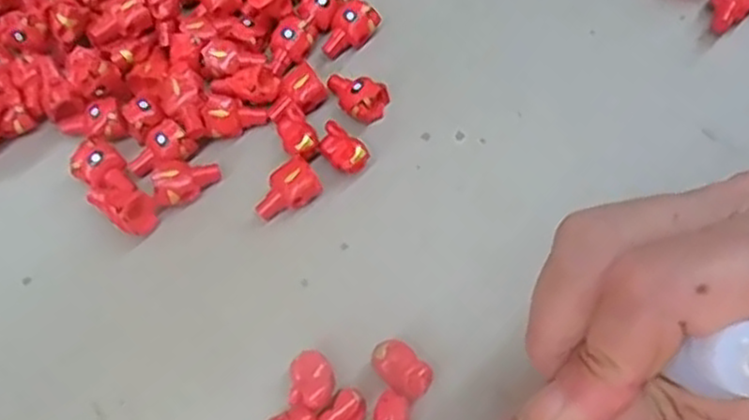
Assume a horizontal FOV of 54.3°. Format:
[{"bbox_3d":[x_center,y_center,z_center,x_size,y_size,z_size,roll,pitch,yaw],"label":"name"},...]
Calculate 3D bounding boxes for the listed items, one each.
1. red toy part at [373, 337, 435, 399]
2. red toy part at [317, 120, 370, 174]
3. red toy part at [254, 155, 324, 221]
[{"bbox_3d":[0.009,0.054,0.244,0.021,0.012,0.014,40,72,15],"label":"red toy part"},{"bbox_3d":[-0.012,-0.023,0.278,0.013,0.012,0.022,-35,71,-15],"label":"red toy part"},{"bbox_3d":[-0.032,-0.007,0.273,0.026,0.012,0.018,-37,72,-15],"label":"red toy part"}]

